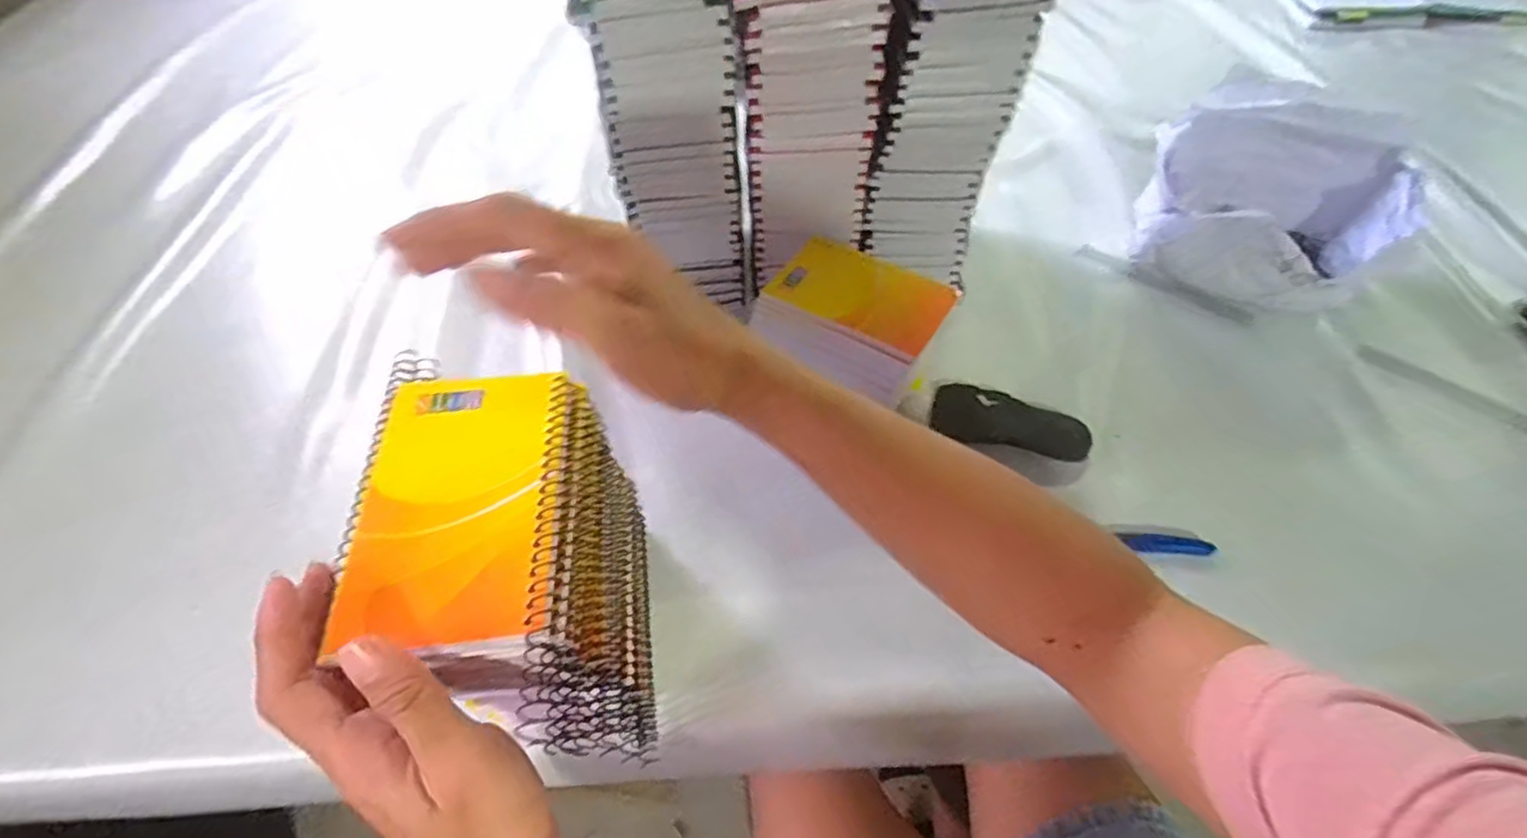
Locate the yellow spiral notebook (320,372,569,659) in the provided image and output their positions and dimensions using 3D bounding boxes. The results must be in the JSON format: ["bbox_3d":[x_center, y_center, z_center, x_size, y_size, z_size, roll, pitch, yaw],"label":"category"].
[{"bbox_3d":[-0.127,0.032,0.284,0.078,0.010,0.125,-7,54,-3],"label":"yellow spiral notebook"}]

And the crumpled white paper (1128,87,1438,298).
[{"bbox_3d":[0.444,-0.192,0.599,0.186,0.118,0.197,-30,58,-19],"label":"crumpled white paper"}]

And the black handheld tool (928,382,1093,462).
[{"bbox_3d":[0.197,0.005,0.537,0.118,0.031,0.036,20,57,15],"label":"black handheld tool"}]

